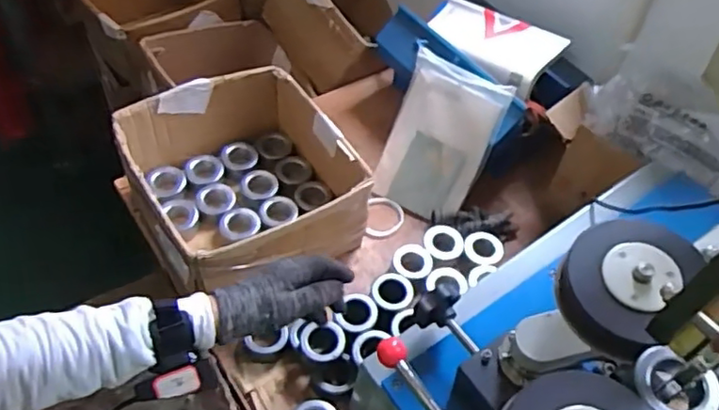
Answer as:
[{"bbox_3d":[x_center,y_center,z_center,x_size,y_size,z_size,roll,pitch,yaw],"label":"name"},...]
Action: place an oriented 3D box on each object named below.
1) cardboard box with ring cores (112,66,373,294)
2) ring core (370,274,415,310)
[{"bbox_3d":[-0.200,-0.033,1.046,0.327,0.180,0.332,-25,58,-23],"label":"cardboard box with ring cores"},{"bbox_3d":[0.054,0.141,0.990,0.067,0.022,0.076,7,51,1],"label":"ring core"}]

